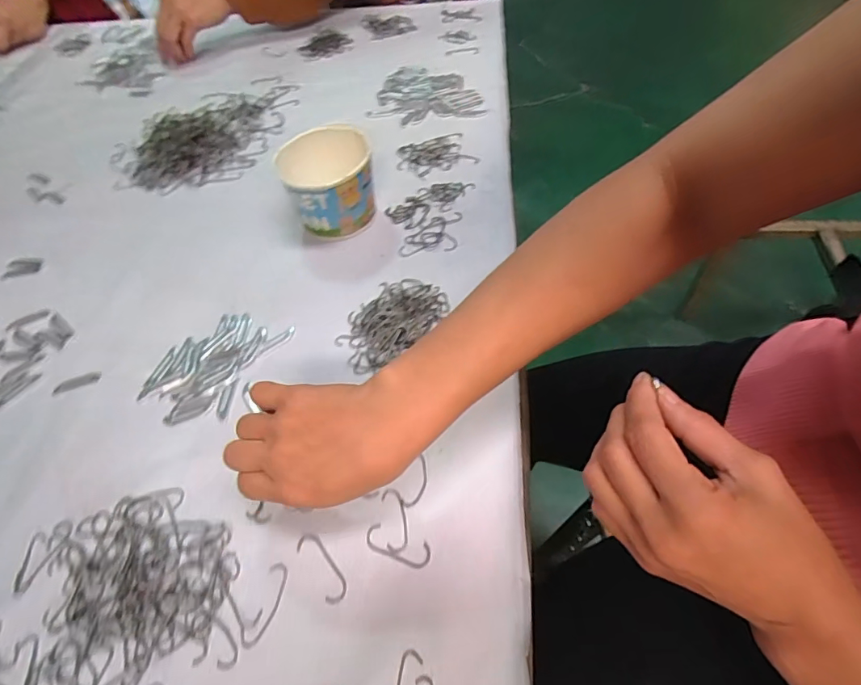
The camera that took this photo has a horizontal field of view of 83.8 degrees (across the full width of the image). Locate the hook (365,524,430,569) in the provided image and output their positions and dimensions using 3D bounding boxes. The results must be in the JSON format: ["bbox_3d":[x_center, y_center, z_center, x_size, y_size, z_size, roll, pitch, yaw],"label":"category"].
[{"bbox_3d":[-0.022,0.136,0.321,0.046,0.004,0.017,16,59,15],"label":"hook"}]

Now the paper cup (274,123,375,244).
[{"bbox_3d":[-0.099,-0.159,0.483,0.084,0.075,0.086,-2,56,3],"label":"paper cup"}]

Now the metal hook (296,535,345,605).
[{"bbox_3d":[-0.072,0.148,0.316,0.016,0.004,0.049,-35,60,-18],"label":"metal hook"}]

